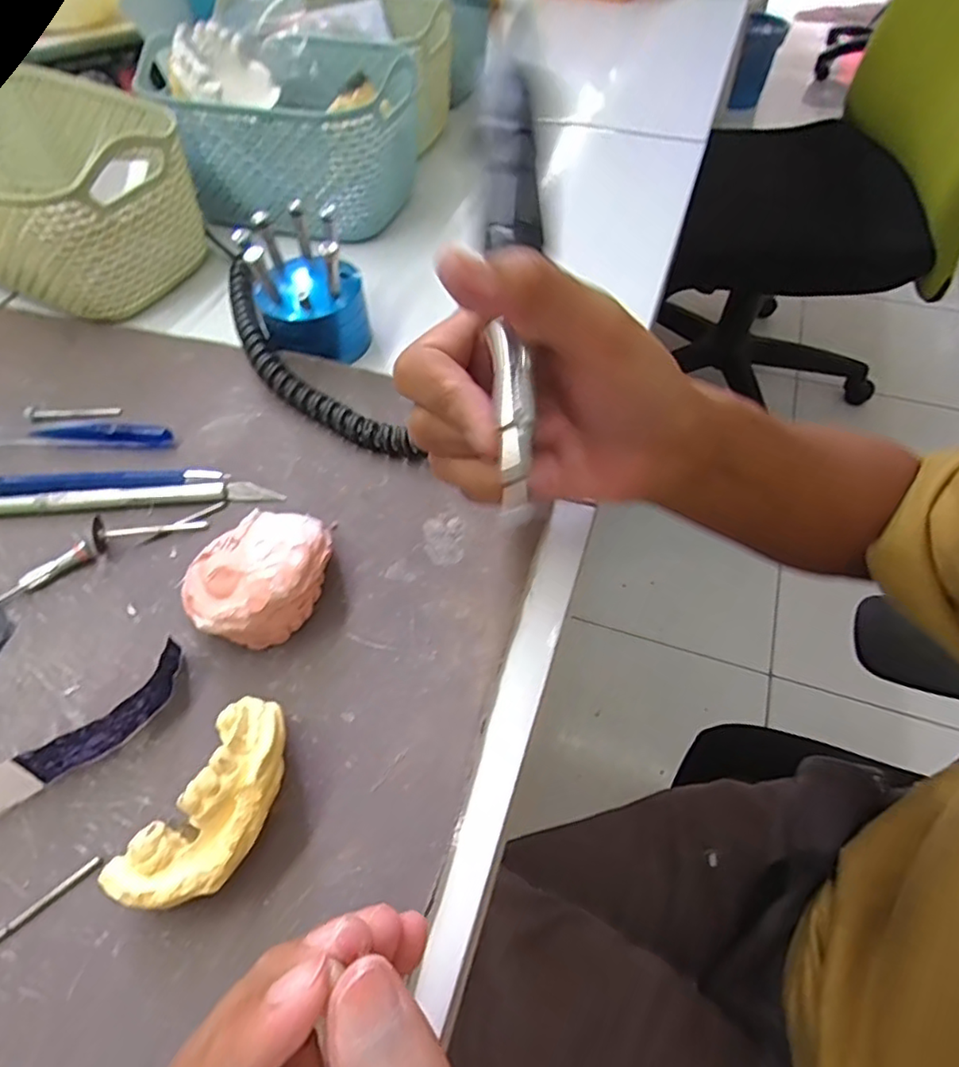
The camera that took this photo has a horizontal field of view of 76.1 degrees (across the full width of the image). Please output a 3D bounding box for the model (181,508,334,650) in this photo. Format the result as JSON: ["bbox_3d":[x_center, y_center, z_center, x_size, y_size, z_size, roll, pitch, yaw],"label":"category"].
[{"bbox_3d":[-0.090,0.018,0.253,0.047,0.030,0.058,22,58,16],"label":"model"}]

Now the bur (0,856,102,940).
[{"bbox_3d":[-0.144,0.120,0.196,0.043,0.004,0.004,-37,62,-22],"label":"bur"}]

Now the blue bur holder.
[{"bbox_3d":[-0.095,-0.138,0.339,0.058,0.061,0.062,-12,56,-7],"label":"blue bur holder"}]

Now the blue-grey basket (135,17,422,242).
[{"bbox_3d":[-0.121,-0.279,0.420,0.149,0.086,0.120,9,56,7],"label":"blue-grey basket"}]

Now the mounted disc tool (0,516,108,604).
[{"bbox_3d":[-0.186,0.013,0.268,0.051,0.012,0.010,-37,62,-22],"label":"mounted disc tool"}]

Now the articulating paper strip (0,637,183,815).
[{"bbox_3d":[-0.142,0.072,0.222,0.079,0.018,0.014,-38,63,-23],"label":"articulating paper strip"}]

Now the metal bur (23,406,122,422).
[{"bbox_3d":[-0.217,-0.066,0.327,0.046,0.007,0.008,-8,55,-5],"label":"metal bur"}]

